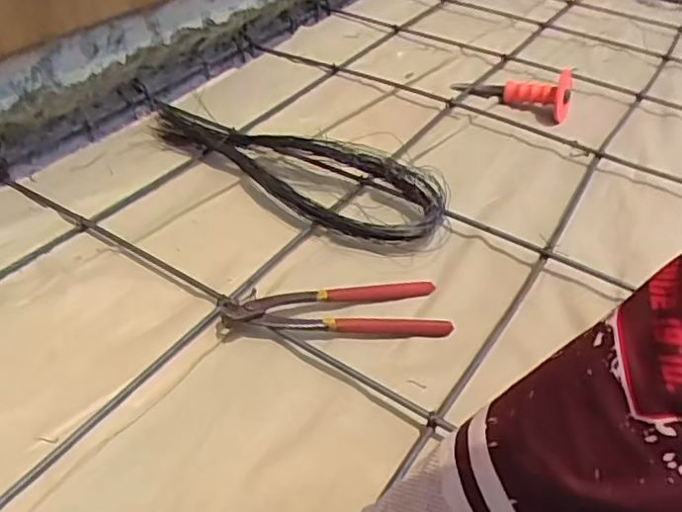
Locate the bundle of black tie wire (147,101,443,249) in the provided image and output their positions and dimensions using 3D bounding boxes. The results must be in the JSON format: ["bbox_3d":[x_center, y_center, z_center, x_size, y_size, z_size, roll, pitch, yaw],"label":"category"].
[{"bbox_3d":[-0.083,-0.124,0.799,0.468,0.050,0.122,28,45,24],"label":"bundle of black tie wire"}]

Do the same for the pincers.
[{"bbox_3d":[-0.003,0.051,0.609,0.219,0.033,0.062,-4,42,-11],"label":"pincers"}]

